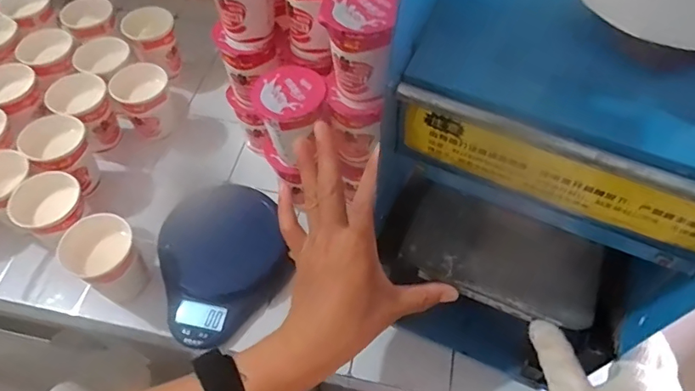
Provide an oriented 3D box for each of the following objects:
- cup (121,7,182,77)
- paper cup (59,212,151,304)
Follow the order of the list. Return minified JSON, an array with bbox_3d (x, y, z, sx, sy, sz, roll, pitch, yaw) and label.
[{"bbox_3d":[-0.267,-0.210,0.687,0.067,0.064,0.074,-20,58,-14],"label":"cup"},{"bbox_3d":[-0.241,0.068,0.507,0.068,0.076,0.063,0,56,0],"label":"paper cup"}]

